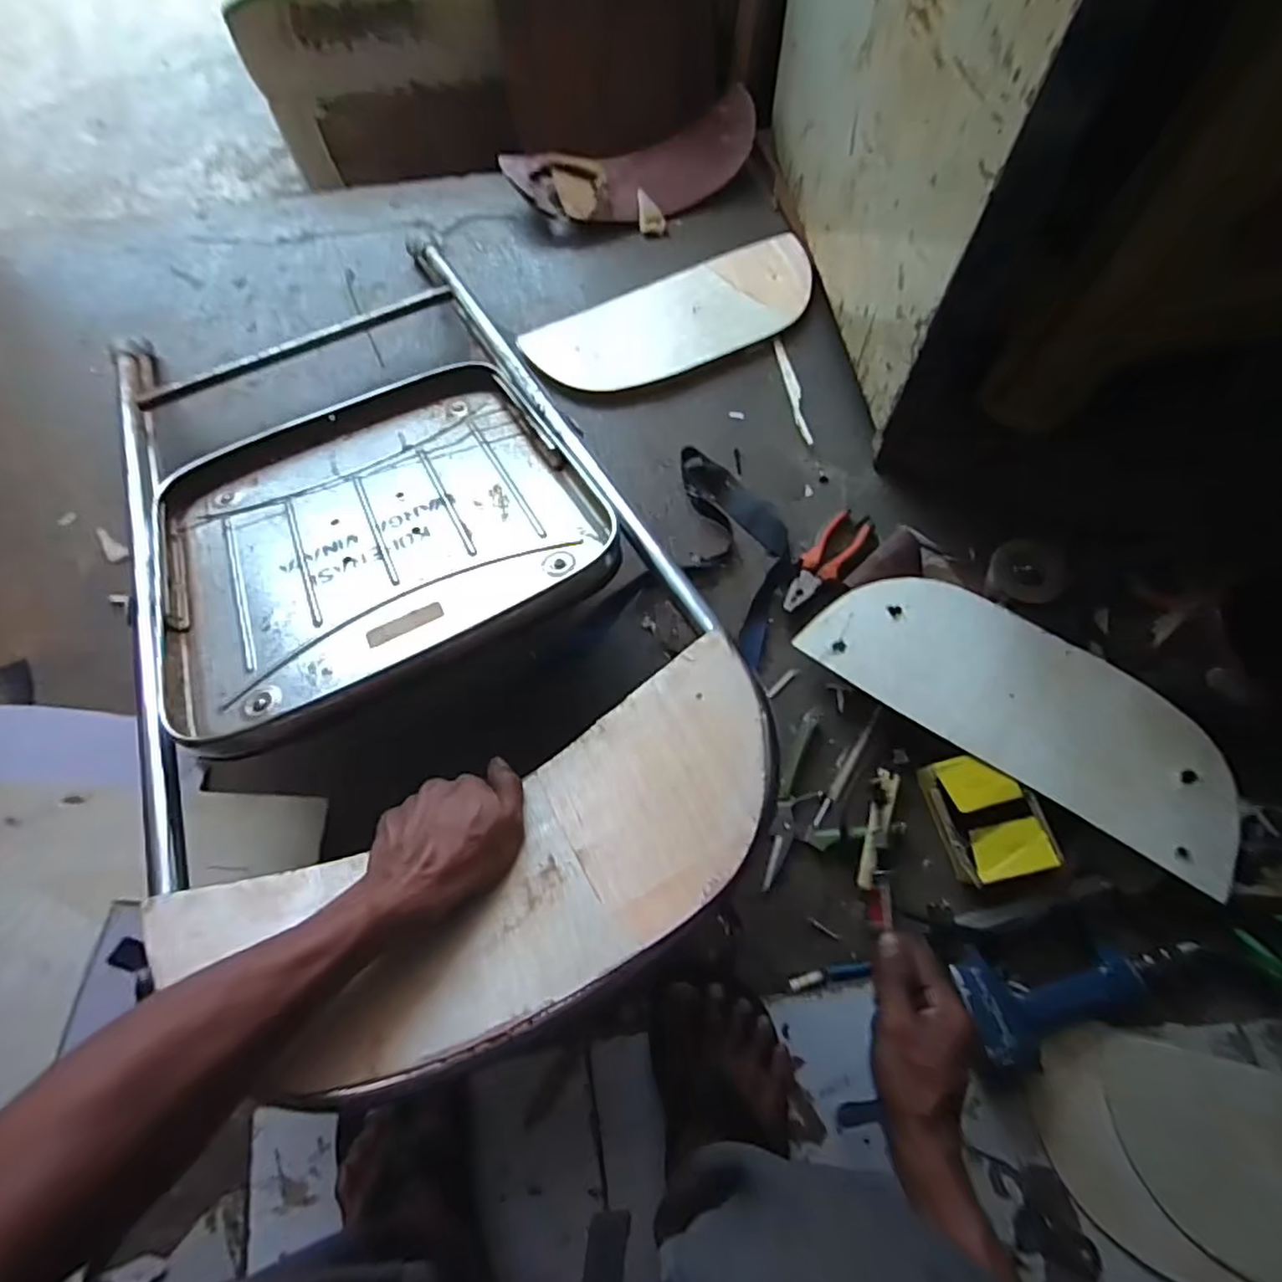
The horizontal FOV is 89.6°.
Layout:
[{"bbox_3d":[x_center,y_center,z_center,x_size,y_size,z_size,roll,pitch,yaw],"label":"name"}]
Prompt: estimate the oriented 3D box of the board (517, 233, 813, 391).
[{"bbox_3d":[0.055,-0.451,0.903,0.418,0.025,0.173,-26,71,-10],"label":"board"}]

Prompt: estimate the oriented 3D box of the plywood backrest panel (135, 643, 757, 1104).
[{"bbox_3d":[-0.087,0.153,0.434,0.401,0.072,0.177,-28,72,-11],"label":"plywood backrest panel"}]

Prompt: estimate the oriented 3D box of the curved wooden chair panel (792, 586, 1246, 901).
[{"bbox_3d":[0.394,0.063,0.666,0.439,0.039,0.156,33,72,11],"label":"curved wooden chair panel"}]

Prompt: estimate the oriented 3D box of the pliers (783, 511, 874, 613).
[{"bbox_3d":[0.218,-0.095,0.768,0.046,0.023,0.155,37,73,13],"label":"pliers"}]

